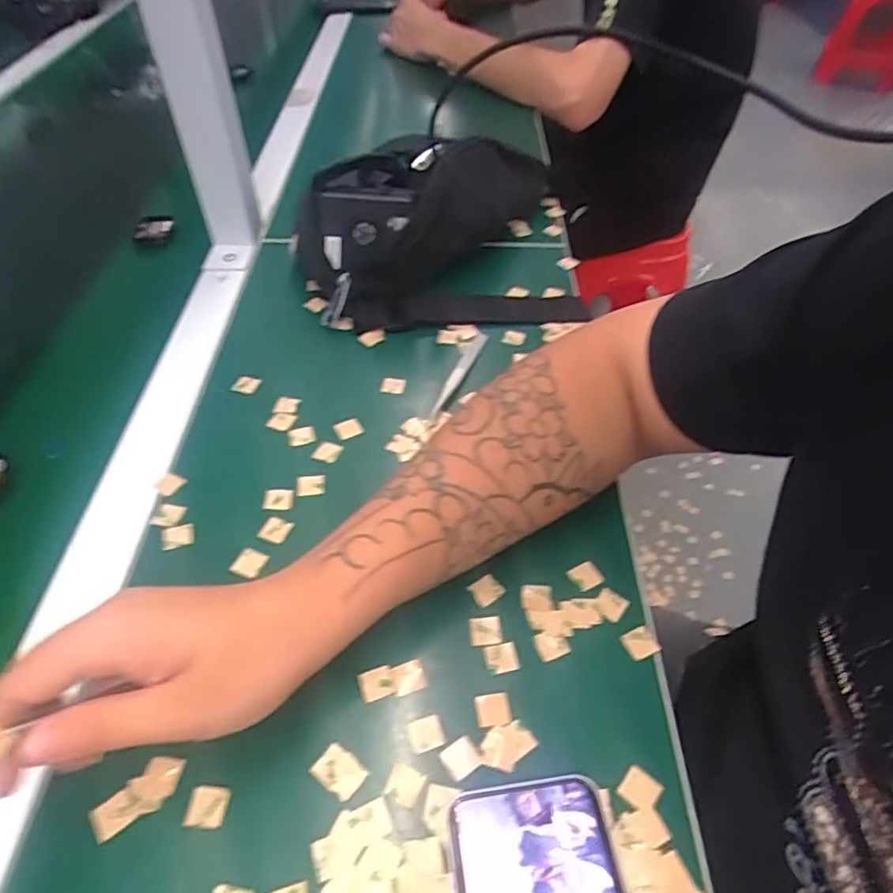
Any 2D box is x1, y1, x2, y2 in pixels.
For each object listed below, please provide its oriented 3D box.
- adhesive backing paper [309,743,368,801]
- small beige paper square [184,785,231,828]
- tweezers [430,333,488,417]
[{"bbox_3d":[-0.050,0.152,0.286,0.023,0.004,0.017,28,55,21],"label":"adhesive backing paper"},{"bbox_3d":[-0.108,0.163,0.276,0.017,0.006,0.015,6,50,4],"label":"small beige paper square"},{"bbox_3d":[0.011,-0.058,0.467,0.012,0.006,0.101,17,52,14],"label":"tweezers"}]

